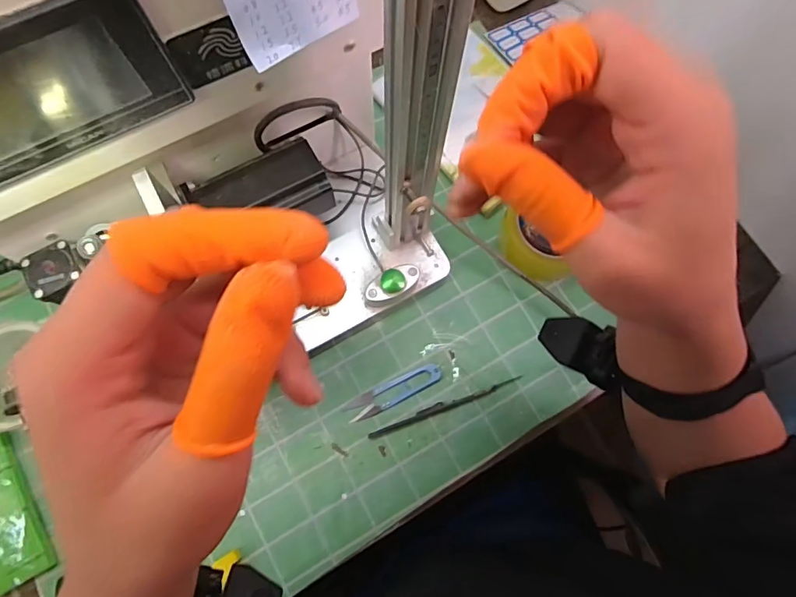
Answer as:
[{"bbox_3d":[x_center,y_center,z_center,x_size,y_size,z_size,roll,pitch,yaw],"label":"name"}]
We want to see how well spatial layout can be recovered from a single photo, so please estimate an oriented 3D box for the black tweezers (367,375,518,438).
[{"bbox_3d":[0.048,0.107,0.472,0.161,0.005,0.009,-20,77,-7],"label":"black tweezers"}]

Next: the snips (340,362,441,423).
[{"bbox_3d":[-0.004,0.093,0.473,0.101,0.008,0.025,-26,78,-8],"label":"snips"}]

